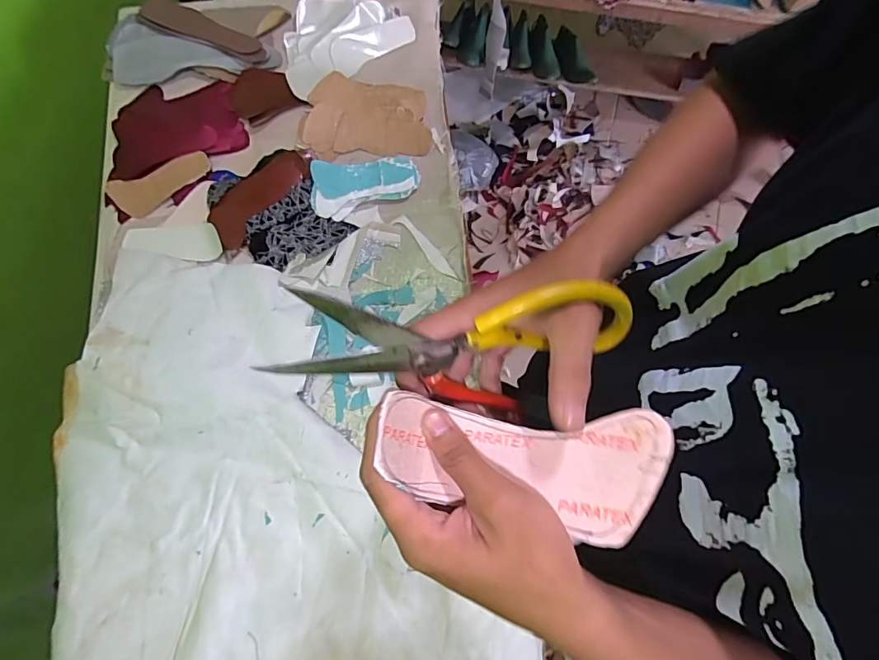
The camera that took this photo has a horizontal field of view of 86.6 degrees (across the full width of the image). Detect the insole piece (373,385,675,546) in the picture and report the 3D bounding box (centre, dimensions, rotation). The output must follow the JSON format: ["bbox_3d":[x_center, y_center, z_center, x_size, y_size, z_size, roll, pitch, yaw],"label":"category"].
[{"bbox_3d":[0.041,0.071,0.245,0.141,0.036,0.064,7,73,2],"label":"insole piece"}]

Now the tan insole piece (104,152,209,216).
[{"bbox_3d":[-0.473,-0.254,0.793,0.167,0.030,0.068,-29,74,-6],"label":"tan insole piece"}]

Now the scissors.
[{"bbox_3d":[0.014,0.014,0.274,0.197,0.103,0.051,2,72,-18],"label":"scissors"}]

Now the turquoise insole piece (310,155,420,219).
[{"bbox_3d":[-0.123,-0.240,0.771,0.173,0.028,0.090,-8,73,0],"label":"turquoise insole piece"}]

